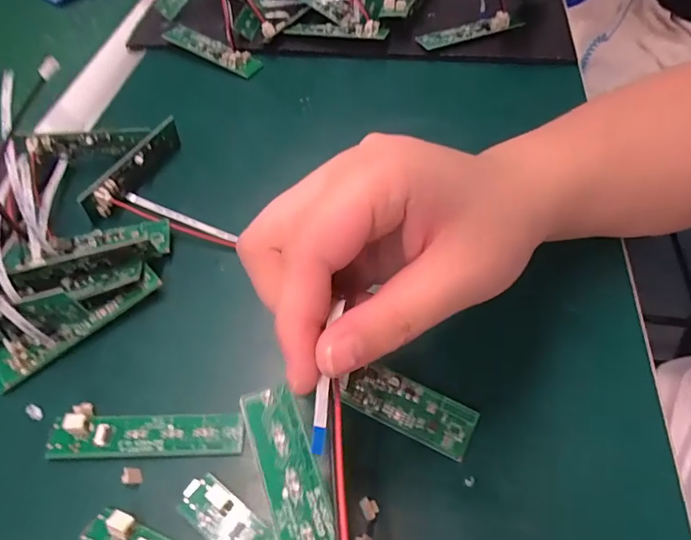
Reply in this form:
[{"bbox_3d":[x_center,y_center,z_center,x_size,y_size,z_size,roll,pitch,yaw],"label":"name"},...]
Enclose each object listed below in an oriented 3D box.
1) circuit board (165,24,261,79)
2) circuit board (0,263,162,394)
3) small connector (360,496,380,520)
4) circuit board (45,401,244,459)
[{"bbox_3d":[-0.107,-0.179,0.394,0.089,0.012,0.022,29,70,15],"label":"circuit board"},{"bbox_3d":[-0.133,0.026,0.244,0.086,0.009,0.018,-38,82,-20],"label":"circuit board"},{"bbox_3d":[0.010,0.094,0.195,0.006,0.004,0.009,-25,56,-14],"label":"small connector"},{"bbox_3d":[-0.087,0.071,0.215,0.082,0.010,0.022,0,53,4],"label":"circuit board"}]

